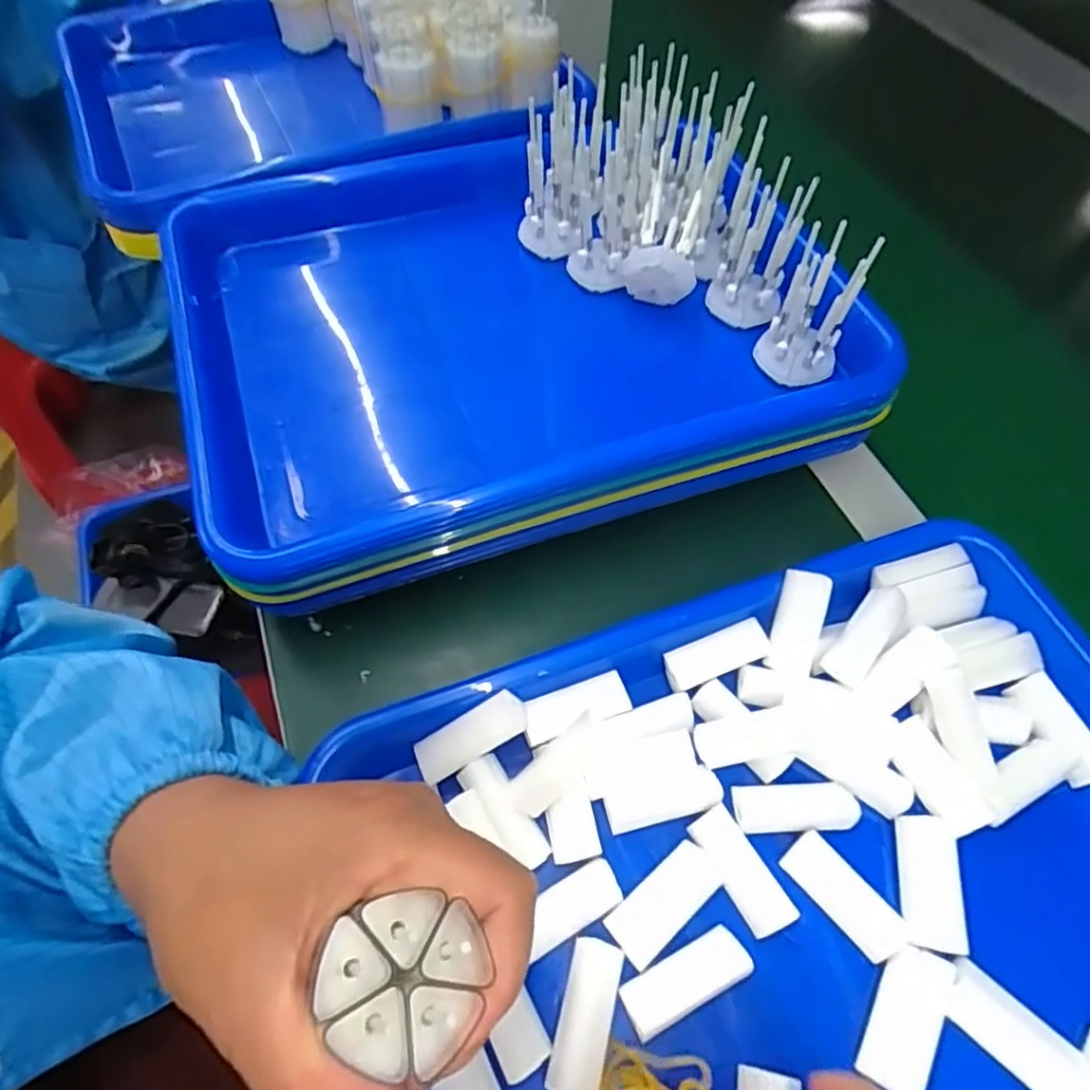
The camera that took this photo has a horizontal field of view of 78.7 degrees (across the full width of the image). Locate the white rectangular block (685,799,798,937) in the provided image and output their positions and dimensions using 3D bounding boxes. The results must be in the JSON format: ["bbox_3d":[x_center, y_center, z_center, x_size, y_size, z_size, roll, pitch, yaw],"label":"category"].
[{"bbox_3d":[0.075,0.124,0.254,0.017,0.010,0.046,-27,63,-18],"label":"white rectangular block"}]

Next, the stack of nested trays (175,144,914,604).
[{"bbox_3d":[-0.030,-0.113,0.363,0.335,0.070,0.255,-16,60,-12],"label":"stack of nested trays"}]

